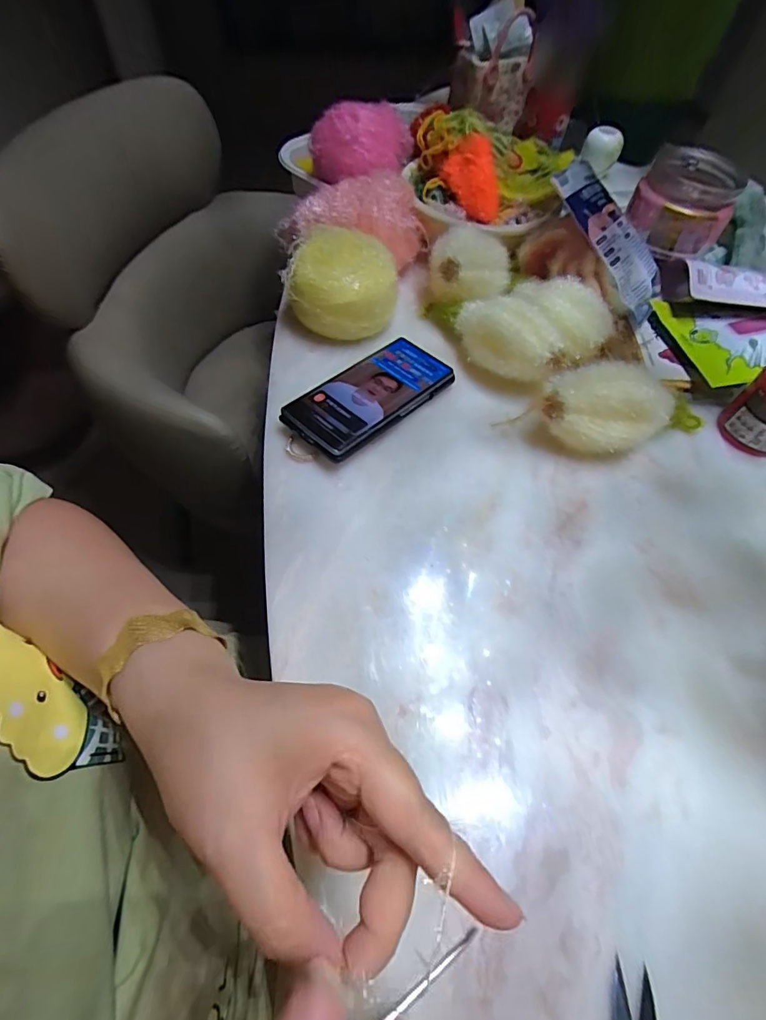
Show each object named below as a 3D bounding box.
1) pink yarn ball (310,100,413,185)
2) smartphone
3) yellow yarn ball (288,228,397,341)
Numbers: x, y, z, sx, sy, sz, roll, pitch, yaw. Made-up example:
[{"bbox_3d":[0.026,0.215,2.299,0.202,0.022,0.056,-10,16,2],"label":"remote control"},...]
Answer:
[{"bbox_3d":[-0.032,-0.457,0.585,0.111,0.079,0.073,-35,67,-23],"label":"pink yarn ball"},{"bbox_3d":[-0.009,-0.106,0.433,0.074,0.014,0.157,41,61,19],"label":"smartphone"},{"bbox_3d":[-0.043,-0.228,0.481,0.100,0.071,0.097,2,58,-3],"label":"yellow yarn ball"}]

